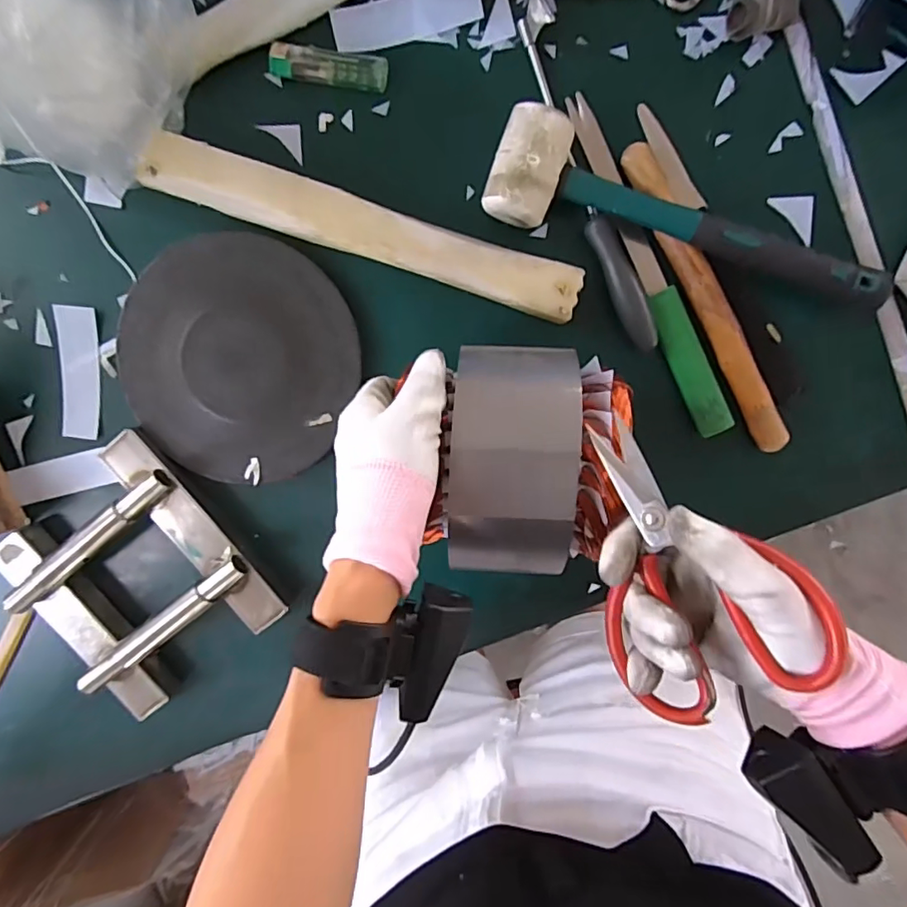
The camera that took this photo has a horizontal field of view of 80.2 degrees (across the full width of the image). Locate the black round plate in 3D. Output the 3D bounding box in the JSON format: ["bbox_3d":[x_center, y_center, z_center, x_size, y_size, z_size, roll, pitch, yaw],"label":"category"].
[{"bbox_3d":[-0.176,-0.076,0.437,0.188,0.011,0.187,1,98,4],"label":"black round plate"}]

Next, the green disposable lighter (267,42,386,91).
[{"bbox_3d":[-0.092,-0.286,0.398,0.085,0.010,0.022,10,99,2],"label":"green disposable lighter"}]

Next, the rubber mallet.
[{"bbox_3d":[0.167,-0.168,0.381,0.288,0.044,0.074,15,99,2],"label":"rubber mallet"}]

